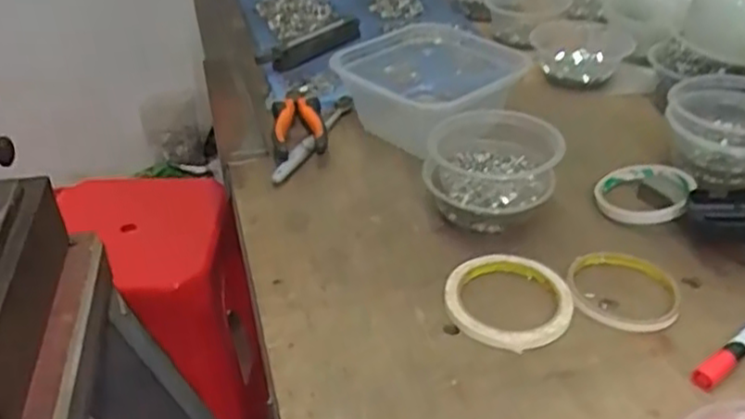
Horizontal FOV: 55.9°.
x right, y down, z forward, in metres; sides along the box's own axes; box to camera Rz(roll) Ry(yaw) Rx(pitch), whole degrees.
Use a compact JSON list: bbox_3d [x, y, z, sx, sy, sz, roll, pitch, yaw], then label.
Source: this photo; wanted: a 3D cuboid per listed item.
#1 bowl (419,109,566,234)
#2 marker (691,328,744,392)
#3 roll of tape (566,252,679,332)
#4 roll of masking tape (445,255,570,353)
[{"bbox_3d":[0.105,-0.035,0.637,0.115,0.075,0.103,-2,36,-2],"label":"bowl"},{"bbox_3d":[0.281,0.088,0.515,0.150,0.011,0.017,-25,42,-30],"label":"marker"},{"bbox_3d":[0.198,0.062,0.558,0.084,0.009,0.077,0,36,0],"label":"roll of tape"},{"bbox_3d":[0.107,0.070,0.551,0.096,0.010,0.097,0,36,0],"label":"roll of masking tape"}]

